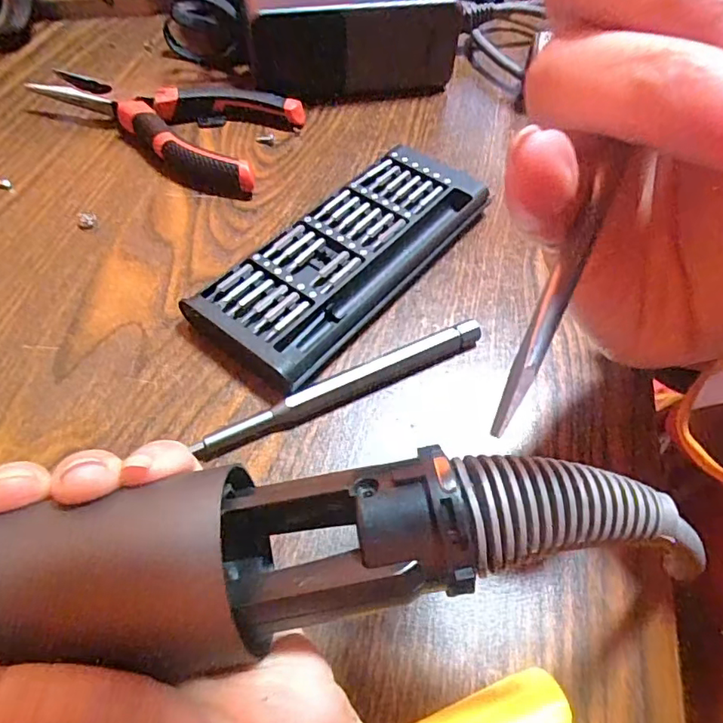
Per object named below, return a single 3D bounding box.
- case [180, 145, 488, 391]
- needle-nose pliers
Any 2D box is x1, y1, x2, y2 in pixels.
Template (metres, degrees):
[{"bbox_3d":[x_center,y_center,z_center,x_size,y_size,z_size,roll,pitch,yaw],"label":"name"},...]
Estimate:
[{"bbox_3d":[-0.007,-0.052,0.258,0.068,0.015,0.156,34,60,20],"label":"case"},{"bbox_3d":[-0.117,-0.137,0.310,0.145,0.019,0.077,14,55,8],"label":"needle-nose pliers"}]

